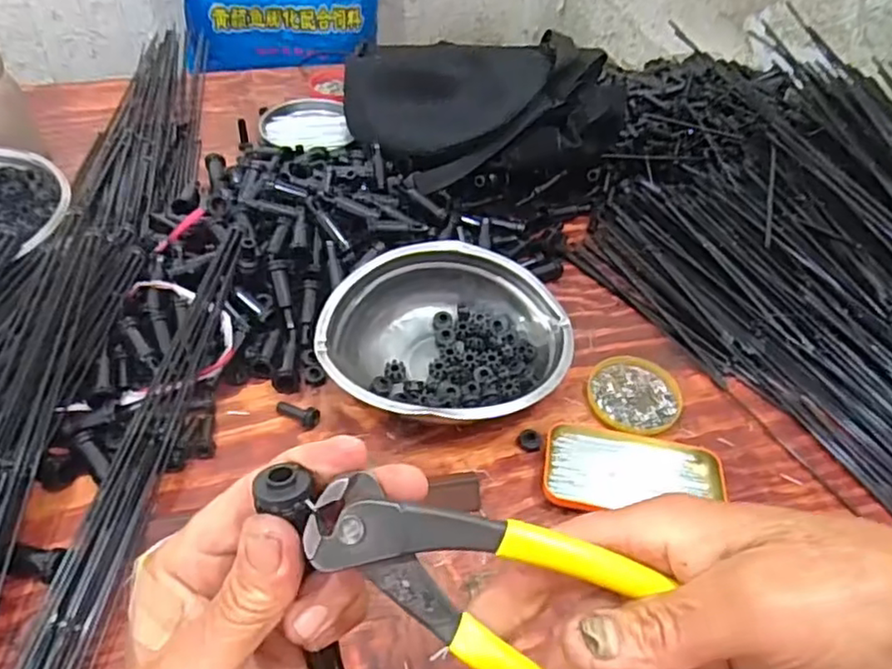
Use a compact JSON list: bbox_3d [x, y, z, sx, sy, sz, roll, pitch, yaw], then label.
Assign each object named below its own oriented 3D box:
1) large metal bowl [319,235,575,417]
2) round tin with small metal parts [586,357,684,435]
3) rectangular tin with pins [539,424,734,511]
[{"bbox_3d":[-0.001,0.004,0.572,0.218,0.069,0.180,-9,49,-14],"label":"large metal bowl"},{"bbox_3d":[0.171,0.055,0.589,0.078,0.011,0.081,3,47,-3],"label":"round tin with small metal parts"},{"bbox_3d":[0.153,0.113,0.528,0.142,0.015,0.081,9,47,2],"label":"rectangular tin with pins"}]

